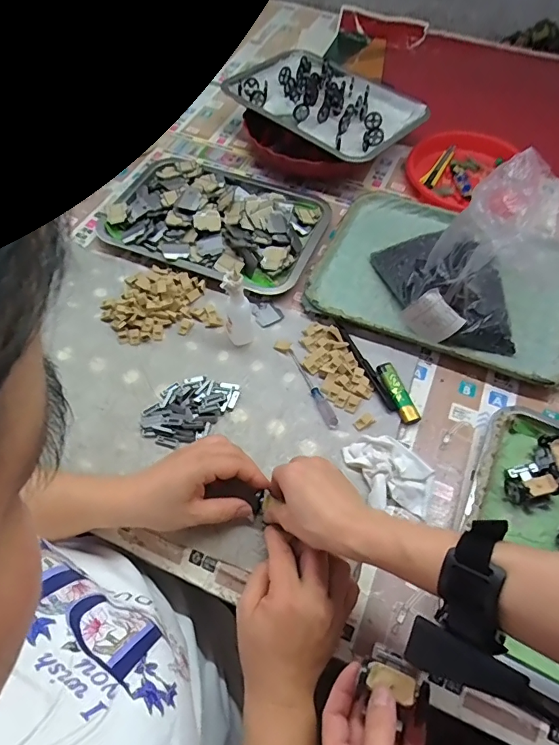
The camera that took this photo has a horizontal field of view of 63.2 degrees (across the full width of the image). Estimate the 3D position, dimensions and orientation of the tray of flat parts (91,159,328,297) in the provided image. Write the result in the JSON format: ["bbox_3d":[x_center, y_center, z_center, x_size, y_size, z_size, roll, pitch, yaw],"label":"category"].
[{"bbox_3d":[-0.092,-0.244,0.683,0.311,0.047,0.230,18,59,15],"label":"tray of flat parts"}]

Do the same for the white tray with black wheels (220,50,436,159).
[{"bbox_3d":[0.073,-0.459,0.770,0.309,0.034,0.219,34,64,23],"label":"white tray with black wheels"}]

